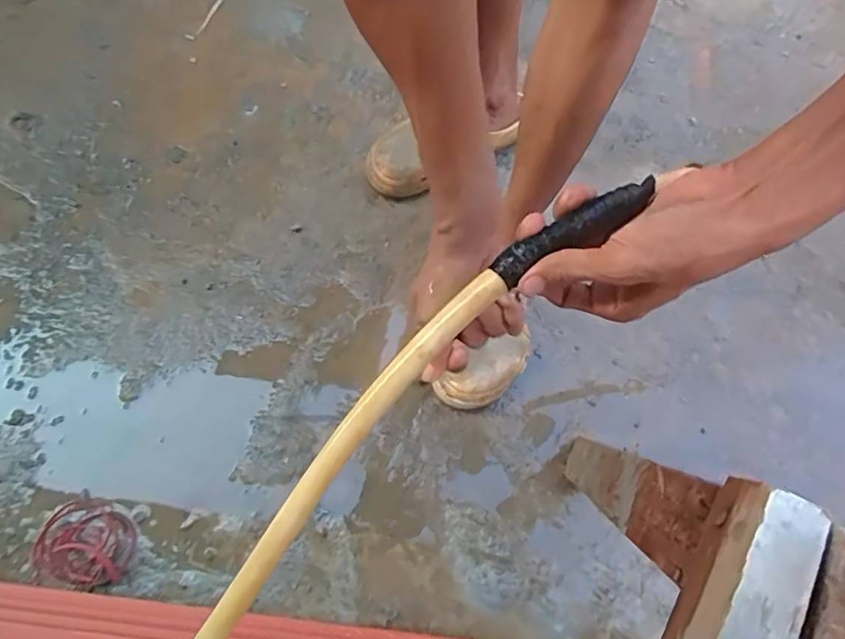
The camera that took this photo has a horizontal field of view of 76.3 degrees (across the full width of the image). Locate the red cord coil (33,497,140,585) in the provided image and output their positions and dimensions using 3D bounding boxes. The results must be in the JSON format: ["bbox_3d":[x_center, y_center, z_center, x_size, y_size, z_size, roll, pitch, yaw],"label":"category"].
[{"bbox_3d":[-0.402,0.264,0.645,0.104,0.027,0.088,4,71,0],"label":"red cord coil"}]

